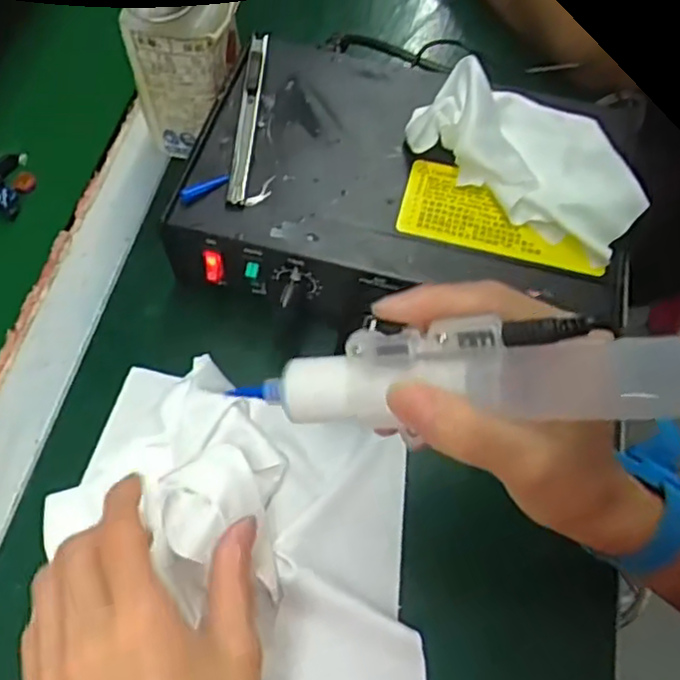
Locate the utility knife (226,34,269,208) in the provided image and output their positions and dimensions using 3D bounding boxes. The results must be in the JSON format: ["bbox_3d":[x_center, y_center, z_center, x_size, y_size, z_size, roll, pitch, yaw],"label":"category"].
[{"bbox_3d":[-0.050,-0.125,0.382,0.011,0.008,0.122,2,63,2],"label":"utility knife"}]

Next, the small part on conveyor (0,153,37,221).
[{"bbox_3d":[-0.208,-0.099,0.432,0.035,0.008,0.046,-33,67,-17],"label":"small part on conveyor"}]

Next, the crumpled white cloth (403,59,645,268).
[{"bbox_3d":[0.104,-0.105,0.364,0.125,0.030,0.079,31,67,16],"label":"crumpled white cloth"}]

